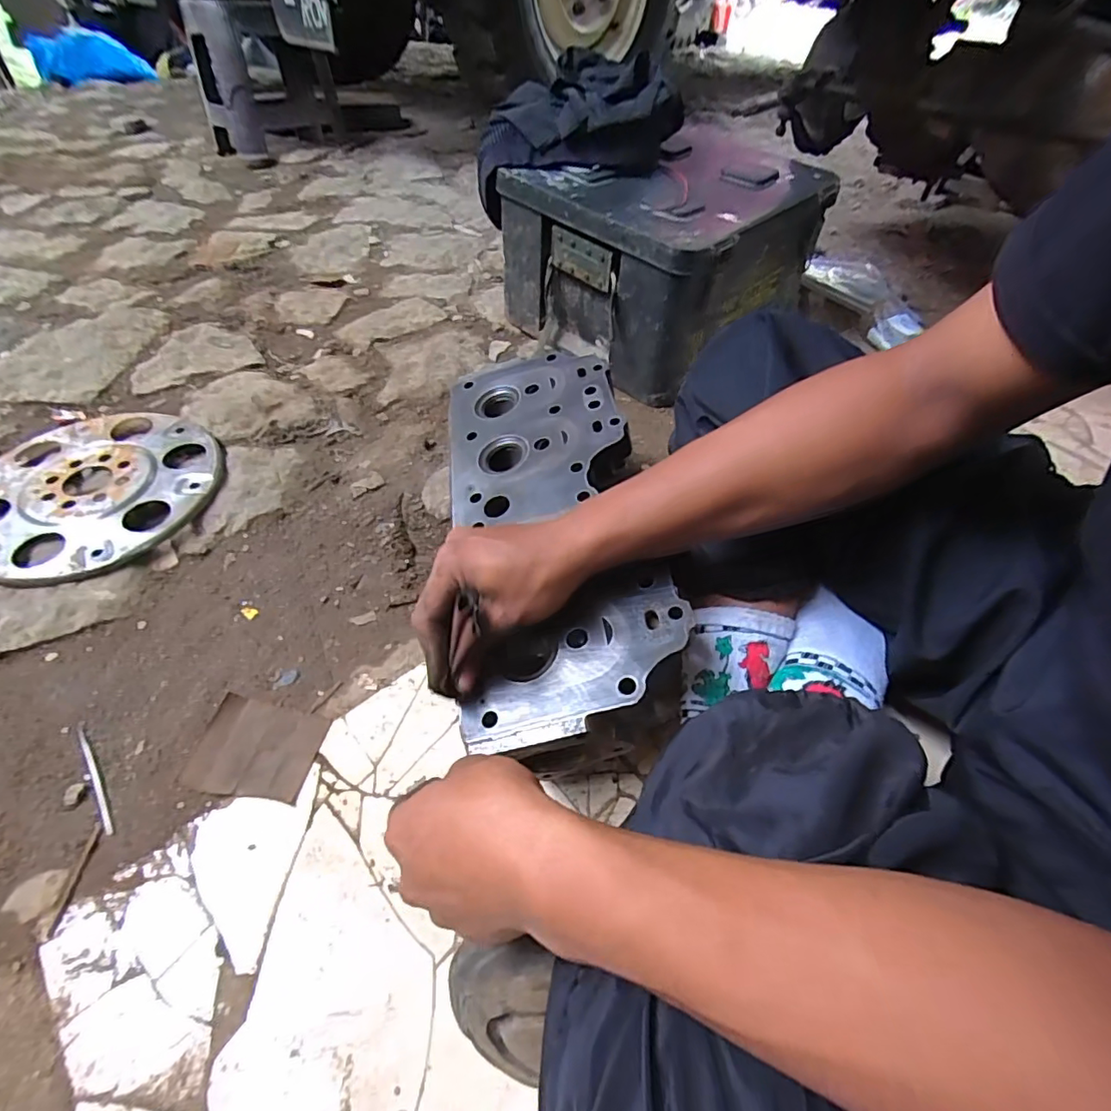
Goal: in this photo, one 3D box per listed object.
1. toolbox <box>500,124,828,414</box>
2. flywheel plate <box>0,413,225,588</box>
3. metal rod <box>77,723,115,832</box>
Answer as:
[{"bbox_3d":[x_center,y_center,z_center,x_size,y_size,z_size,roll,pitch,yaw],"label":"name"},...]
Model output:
[{"bbox_3d":[0.160,-0.460,0.851,0.356,0.249,0.339,-35,61,-28],"label":"toolbox"},{"bbox_3d":[-0.526,-0.077,0.616,0.253,0.019,0.259,2,50,-3],"label":"flywheel plate"},{"bbox_3d":[-0.375,0.180,0.441,0.007,0.004,0.108,-31,59,-26],"label":"metal rod"}]

